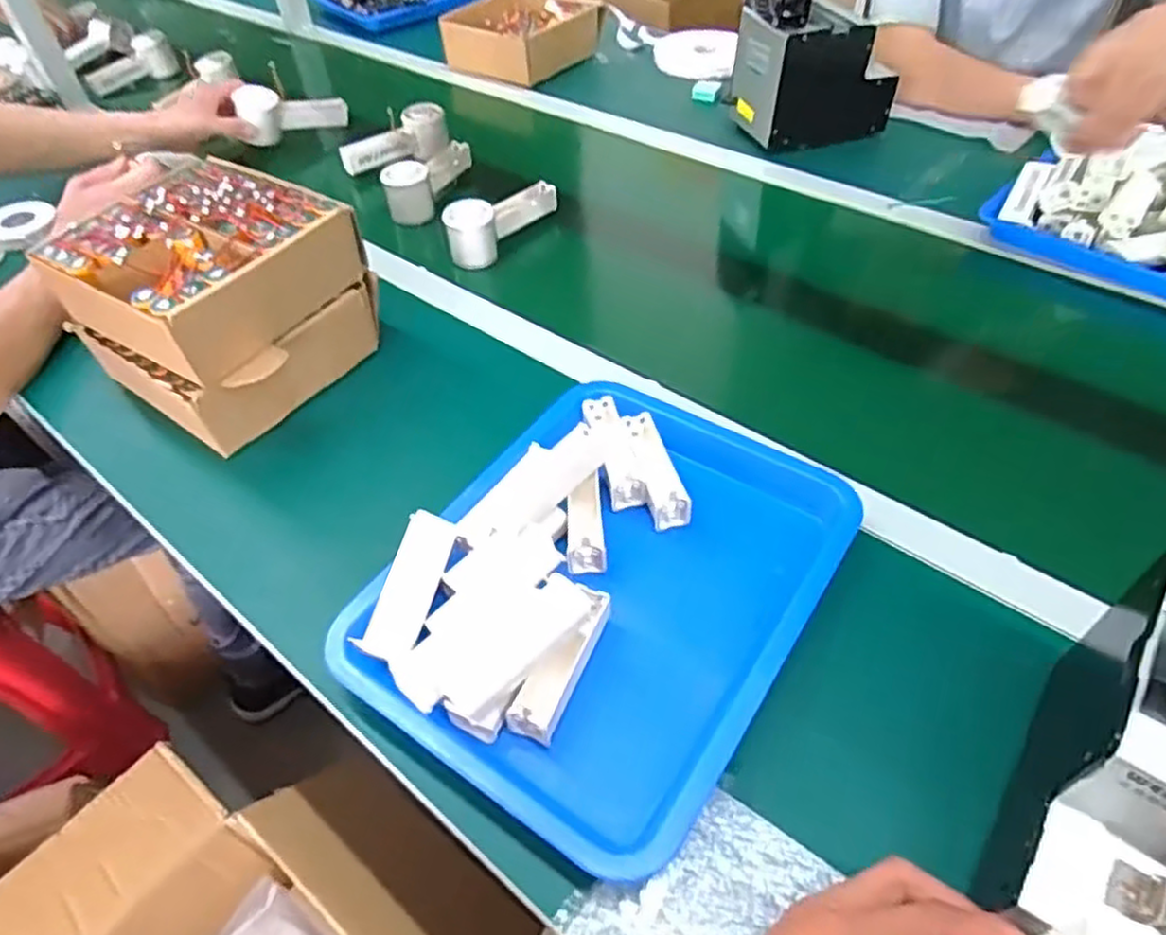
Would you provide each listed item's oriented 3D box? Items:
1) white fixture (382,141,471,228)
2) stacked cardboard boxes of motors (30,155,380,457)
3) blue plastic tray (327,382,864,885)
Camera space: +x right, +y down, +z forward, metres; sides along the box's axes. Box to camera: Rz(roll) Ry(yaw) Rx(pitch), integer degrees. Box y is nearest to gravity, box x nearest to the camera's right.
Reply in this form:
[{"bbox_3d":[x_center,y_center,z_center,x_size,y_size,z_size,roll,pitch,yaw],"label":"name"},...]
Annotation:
[{"bbox_3d":[-0.191,-0.374,0.934,0.050,0.066,0.149,25,54,24],"label":"white fixture"},{"bbox_3d":[-0.322,-0.151,0.648,0.196,0.143,0.201,26,55,25],"label":"stacked cardboard boxes of motors"},{"bbox_3d":[0.026,0.076,0.515,0.251,0.058,0.327,25,54,24],"label":"blue plastic tray"}]

